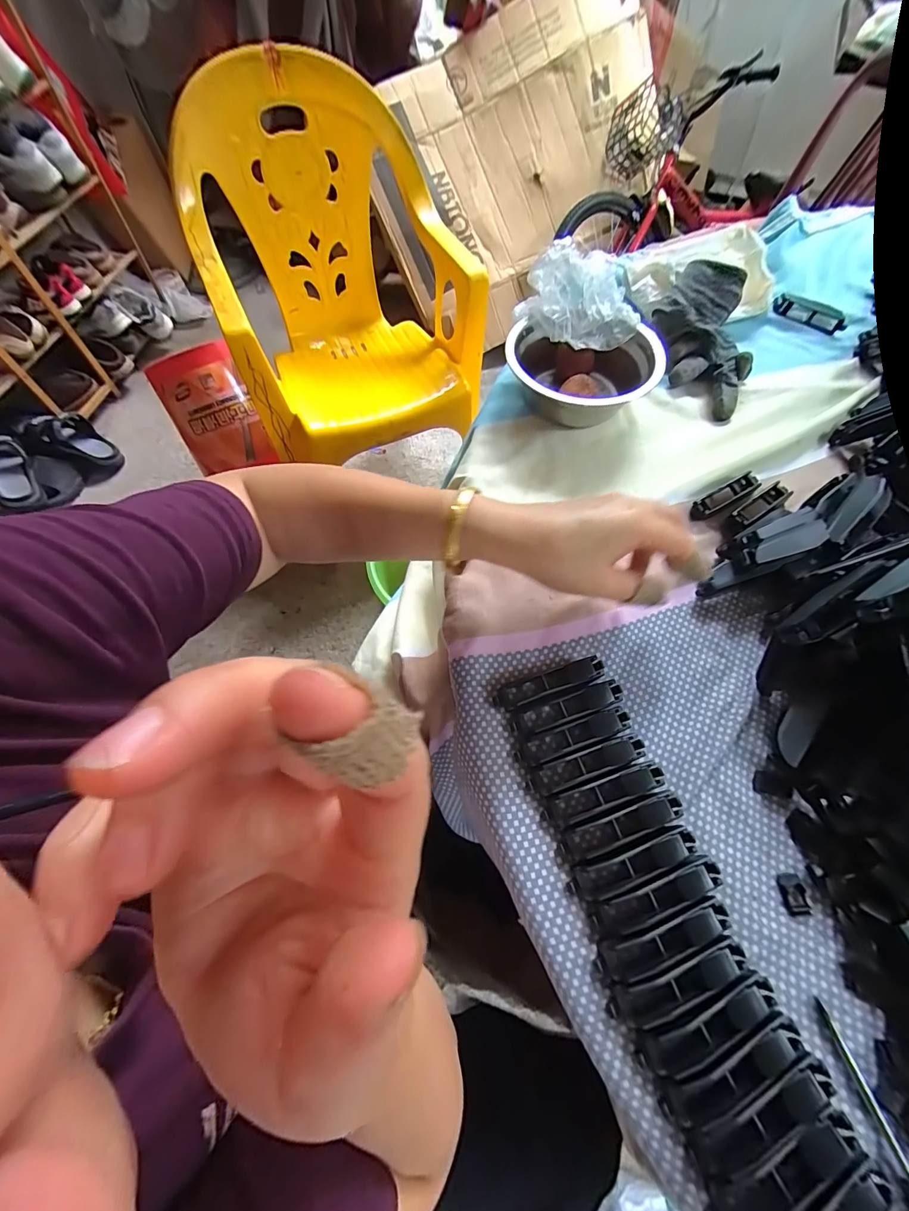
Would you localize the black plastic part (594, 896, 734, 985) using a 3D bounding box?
[{"bbox_3d":[0.111,0.177,0.225,0.075,0.017,0.018,-18,67,-9],"label":"black plastic part"}]

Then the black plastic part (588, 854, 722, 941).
[{"bbox_3d":[0.112,0.160,0.233,0.076,0.017,0.020,-19,67,-9],"label":"black plastic part"}]

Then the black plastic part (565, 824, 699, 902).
[{"bbox_3d":[0.100,0.145,0.239,0.073,0.017,0.018,-18,67,-9],"label":"black plastic part"}]

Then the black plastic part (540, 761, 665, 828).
[{"bbox_3d":[0.090,0.113,0.254,0.076,0.017,0.018,-18,67,-9],"label":"black plastic part"}]

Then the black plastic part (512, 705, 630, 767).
[{"bbox_3d":[0.077,0.083,0.269,0.075,0.015,0.016,-17,67,-8],"label":"black plastic part"}]

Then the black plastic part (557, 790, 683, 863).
[{"bbox_3d":[0.098,0.128,0.247,0.074,0.017,0.018,-18,67,-9],"label":"black plastic part"}]

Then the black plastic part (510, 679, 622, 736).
[{"bbox_3d":[0.075,0.067,0.276,0.076,0.016,0.017,-16,66,-8],"label":"black plastic part"}]

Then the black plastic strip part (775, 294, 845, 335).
[{"bbox_3d":[0.386,-0.318,0.457,0.075,0.013,0.026,34,69,14],"label":"black plastic strip part"}]

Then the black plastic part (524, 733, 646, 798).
[{"bbox_3d":[0.082,0.099,0.261,0.076,0.016,0.016,-16,67,-8],"label":"black plastic part"}]

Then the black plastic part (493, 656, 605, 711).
[{"bbox_3d":[0.064,0.052,0.282,0.075,0.016,0.017,-16,66,-8],"label":"black plastic part"}]

